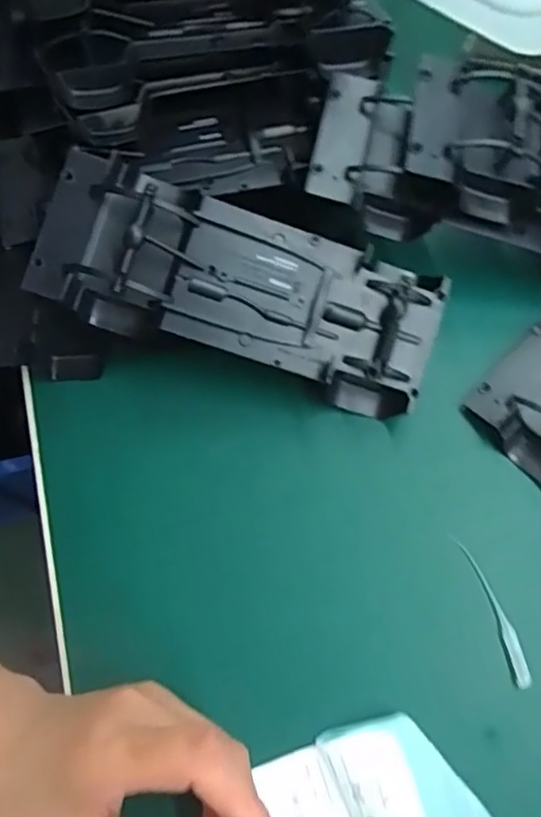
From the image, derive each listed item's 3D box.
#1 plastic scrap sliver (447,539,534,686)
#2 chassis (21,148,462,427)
[{"bbox_3d":[0.101,0.091,0.282,0.008,0.004,0.068,-24,67,10],"label":"plastic scrap sliver"},{"bbox_3d":[-0.015,-0.059,0.304,0.195,0.045,0.070,18,72,-6],"label":"chassis"}]

